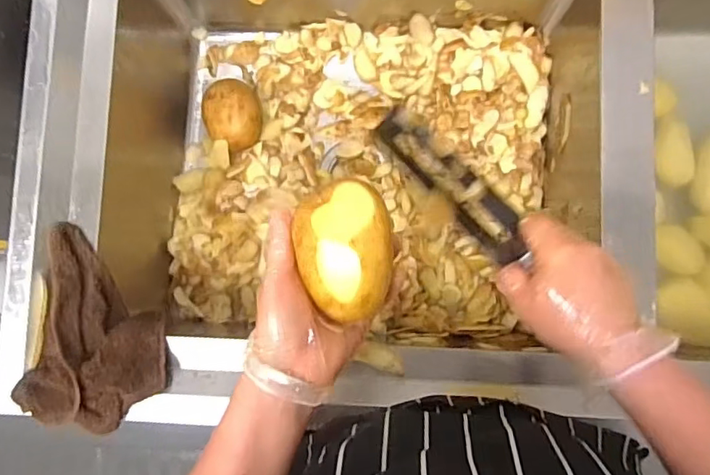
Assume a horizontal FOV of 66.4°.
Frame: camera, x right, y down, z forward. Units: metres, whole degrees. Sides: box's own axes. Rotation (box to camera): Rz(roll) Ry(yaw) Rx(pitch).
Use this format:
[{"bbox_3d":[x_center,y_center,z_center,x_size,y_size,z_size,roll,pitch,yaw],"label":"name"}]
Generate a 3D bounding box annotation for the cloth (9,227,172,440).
[{"bbox_3d":[-0.239,0.087,0.524,0.135,0.062,0.181,8,85,3],"label":"cloth"}]

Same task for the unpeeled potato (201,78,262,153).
[{"bbox_3d":[-0.167,-0.167,0.748,0.074,0.055,0.092,-22,84,0],"label":"unpeeled potato"}]

